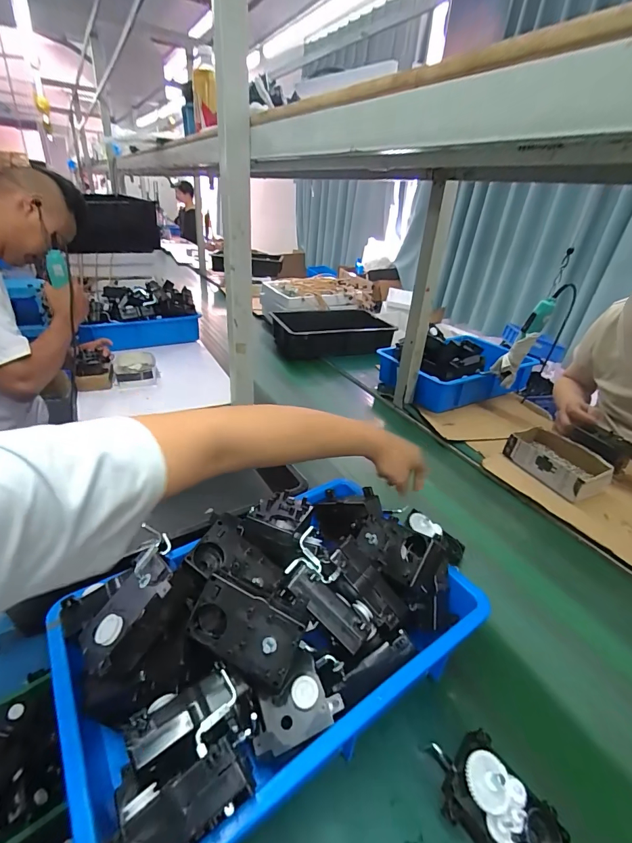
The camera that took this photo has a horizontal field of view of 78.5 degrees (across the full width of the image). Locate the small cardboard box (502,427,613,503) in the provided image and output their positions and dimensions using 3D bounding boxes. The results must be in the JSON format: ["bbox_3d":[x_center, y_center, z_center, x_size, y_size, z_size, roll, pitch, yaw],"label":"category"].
[{"bbox_3d":[0.499,0.080,0.812,0.128,0.047,0.186,-10,33,-24],"label":"small cardboard box"}]

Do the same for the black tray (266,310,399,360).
[{"bbox_3d":[0.054,-0.325,1.438,0.414,0.132,0.254,-3,31,-15],"label":"black tray"}]

